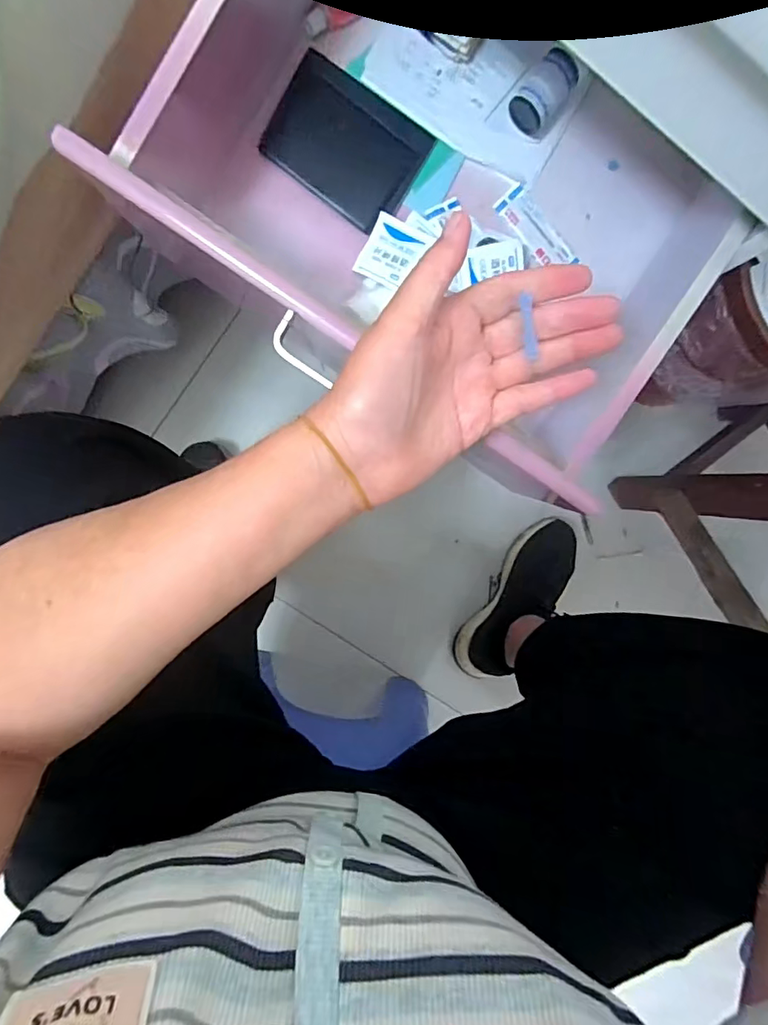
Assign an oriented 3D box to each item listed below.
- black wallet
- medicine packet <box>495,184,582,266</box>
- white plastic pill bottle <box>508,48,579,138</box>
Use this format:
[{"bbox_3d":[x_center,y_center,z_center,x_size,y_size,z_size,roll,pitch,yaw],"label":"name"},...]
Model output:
[{"bbox_3d":[-0.028,-0.285,0.395,0.113,0.011,0.086,31,89,-8],"label":"black wallet"},{"bbox_3d":[0.124,-0.227,0.414,0.029,0.004,0.076,-44,97,-3],"label":"medicine packet"},{"bbox_3d":[0.119,-0.312,0.380,0.033,0.028,0.047,36,89,-8],"label":"white plastic pill bottle"}]

